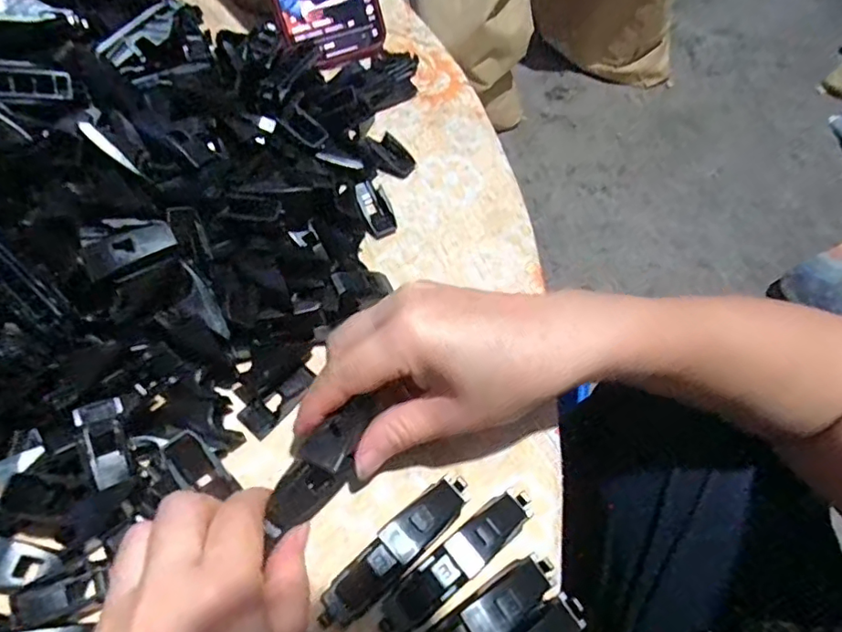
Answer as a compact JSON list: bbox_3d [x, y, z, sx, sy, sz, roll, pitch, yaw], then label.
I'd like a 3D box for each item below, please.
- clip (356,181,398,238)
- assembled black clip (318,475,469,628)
[{"bbox_3d":[-0.030,-0.069,0.339,0.018,0.012,0.042,-24,67,-14],"label":"clip"},{"bbox_3d":[-0.010,0.102,0.243,0.083,0.015,0.018,-41,72,-20],"label":"assembled black clip"}]

